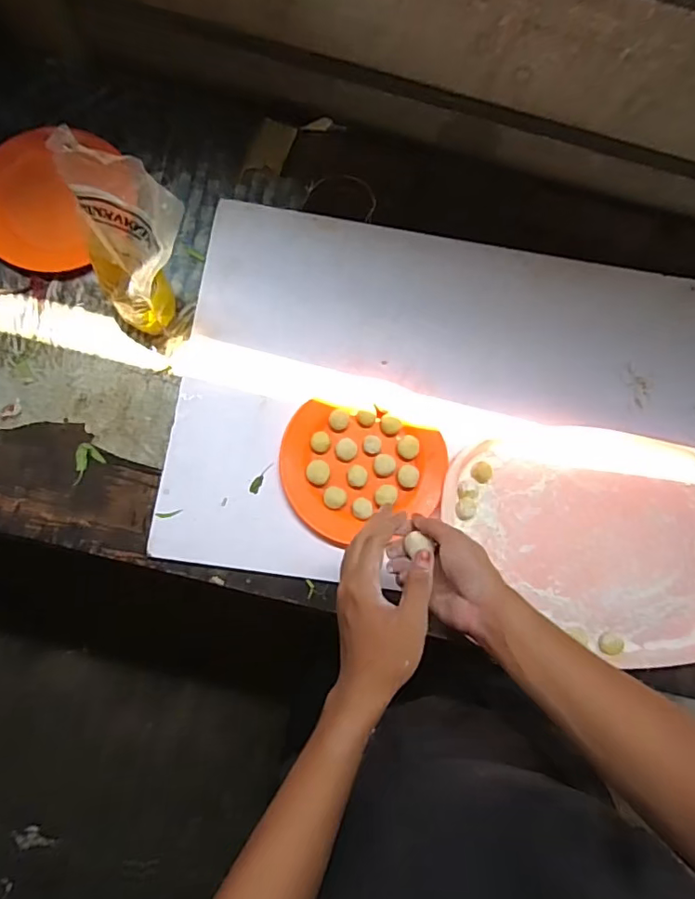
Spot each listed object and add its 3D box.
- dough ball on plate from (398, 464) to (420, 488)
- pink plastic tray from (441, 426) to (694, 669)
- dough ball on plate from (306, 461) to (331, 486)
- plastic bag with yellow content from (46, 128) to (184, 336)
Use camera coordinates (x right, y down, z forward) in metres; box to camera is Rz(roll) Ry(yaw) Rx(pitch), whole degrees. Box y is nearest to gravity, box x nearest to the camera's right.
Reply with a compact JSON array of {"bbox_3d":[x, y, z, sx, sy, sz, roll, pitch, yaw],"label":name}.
[{"bbox_3d":[0.081,0.036,0.707,0.027,0.015,0.030,3,82,-5],"label":"dough ball on plate"},{"bbox_3d":[0.330,0.119,0.718,0.400,0.044,0.293,10,82,-4],"label":"pink plastic tray"},{"bbox_3d":[-0.039,0.030,0.696,0.030,0.018,0.032,1,83,-5],"label":"dough ball on plate"},{"bbox_3d":[-0.251,-0.227,0.625,0.133,0.252,0.077,12,58,-3],"label":"plastic bag with yellow content"}]

